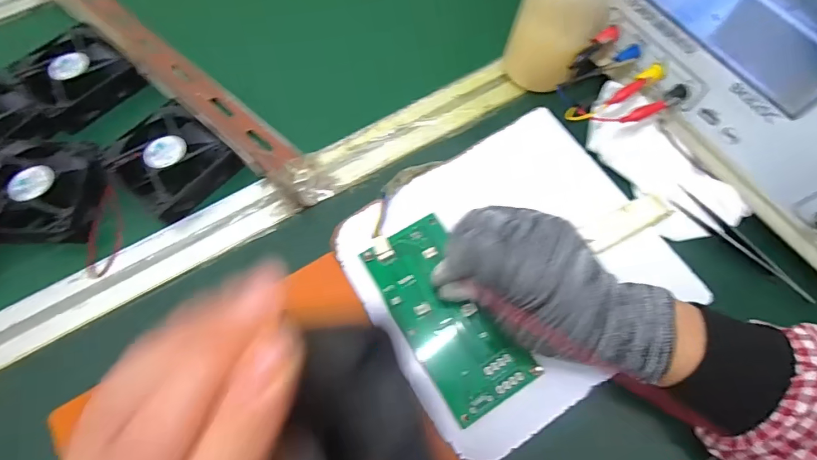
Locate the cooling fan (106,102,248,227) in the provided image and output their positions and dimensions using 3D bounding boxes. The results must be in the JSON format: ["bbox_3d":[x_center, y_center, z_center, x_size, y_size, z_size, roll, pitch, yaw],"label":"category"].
[{"bbox_3d":[-0.194,-0.058,0.353,0.082,0.025,0.076,41,72,17],"label":"cooling fan"}]

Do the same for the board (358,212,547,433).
[{"bbox_3d":[0.026,0.057,0.298,0.064,0.010,0.133,-30,72,-14],"label":"board"}]

